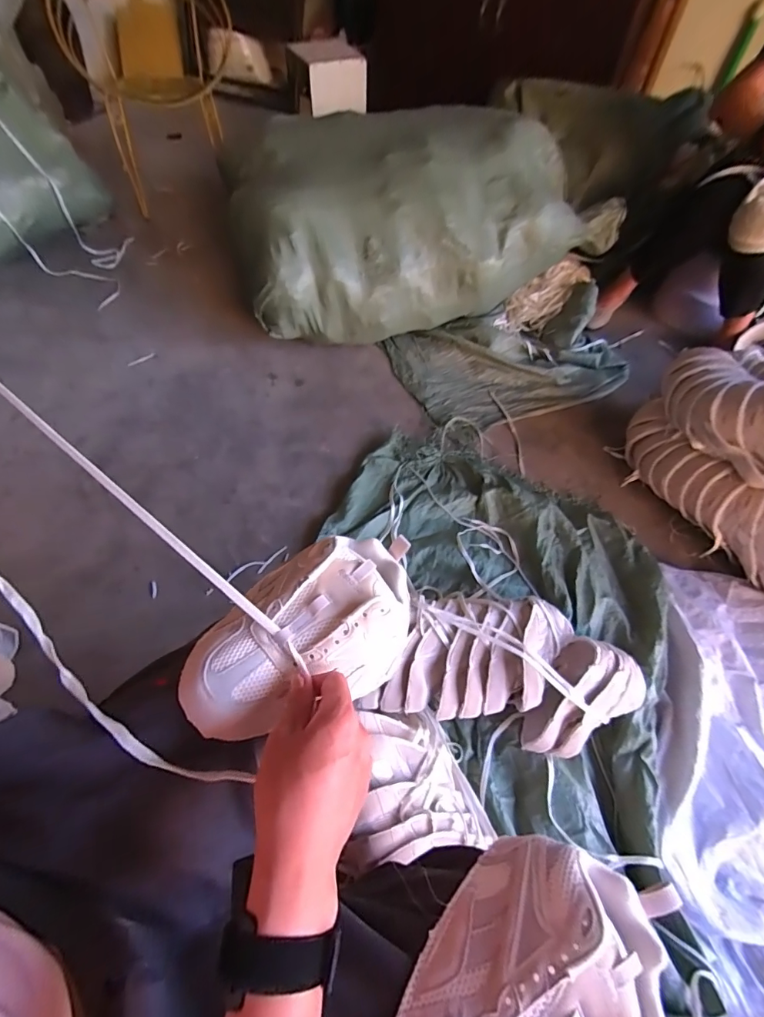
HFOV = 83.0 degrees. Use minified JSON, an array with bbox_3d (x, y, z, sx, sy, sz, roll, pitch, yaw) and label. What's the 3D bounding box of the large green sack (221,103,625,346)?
[{"bbox_3d":[0.089,-0.745,1.134,0.927,0.359,0.398,-10,60,-8],"label":"large green sack"}]

